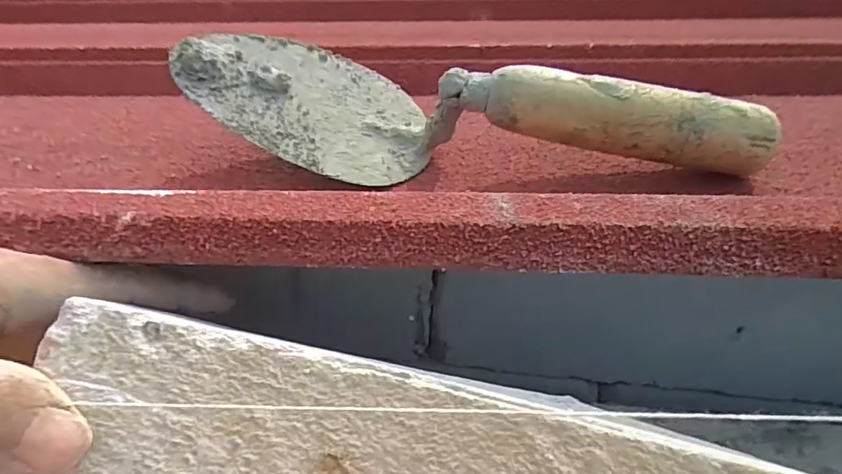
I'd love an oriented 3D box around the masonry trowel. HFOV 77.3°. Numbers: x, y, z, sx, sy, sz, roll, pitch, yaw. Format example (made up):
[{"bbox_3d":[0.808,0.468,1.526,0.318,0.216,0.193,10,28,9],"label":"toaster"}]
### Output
[{"bbox_3d":[0.022,-0.058,0.272,0.270,0.068,0.074,7,34,1],"label":"masonry trowel"}]

